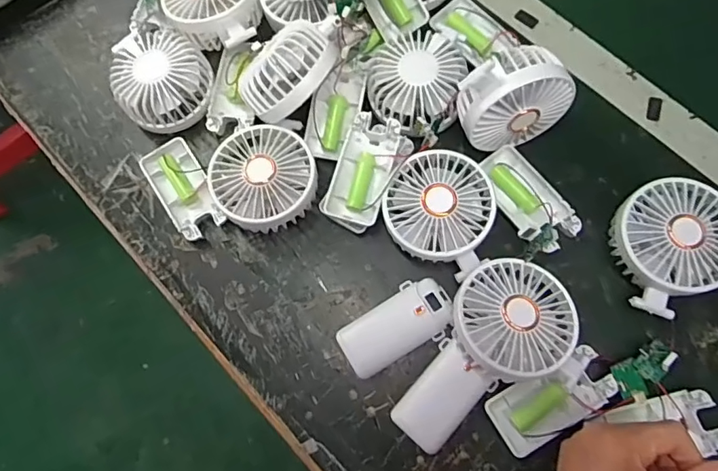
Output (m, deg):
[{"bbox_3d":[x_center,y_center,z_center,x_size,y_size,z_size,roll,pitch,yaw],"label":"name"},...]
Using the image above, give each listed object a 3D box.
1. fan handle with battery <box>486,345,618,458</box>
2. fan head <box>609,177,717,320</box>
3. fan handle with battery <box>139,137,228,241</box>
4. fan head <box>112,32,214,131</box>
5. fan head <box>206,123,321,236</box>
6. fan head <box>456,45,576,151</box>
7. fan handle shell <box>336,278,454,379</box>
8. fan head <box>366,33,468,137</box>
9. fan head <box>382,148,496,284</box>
[{"bbox_3d":[0.144,0.122,0.376,0.090,0.027,0.045,-28,74,-6],"label":"fan handle with battery"},{"bbox_3d":[0.236,0.006,0.391,0.093,0.045,0.090,-27,74,-4],"label":"fan head"},{"bbox_3d":[-0.153,-0.040,0.449,0.045,0.022,0.094,-34,75,-5],"label":"fan handle with battery"},{"bbox_3d":[-0.177,-0.137,0.464,0.086,0.052,0.083,-1,74,4],"label":"fan head"},{"bbox_3d":[-0.079,-0.047,0.424,0.082,0.032,0.082,-1,74,4],"label":"fan head"},{"bbox_3d":[0.122,-0.106,0.401,0.086,0.086,0.045,-23,74,-2],"label":"fan head"},{"bbox_3d":[0.030,0.072,0.405,0.090,0.019,0.048,-27,74,-4],"label":"fan handle shell"},{"bbox_3d":[0.051,-0.133,0.429,0.080,0.026,0.085,-1,74,4],"label":"fan head"},{"bbox_3d":[0.061,-0.020,0.402,0.083,0.032,0.088,10,75,7],"label":"fan head"}]

